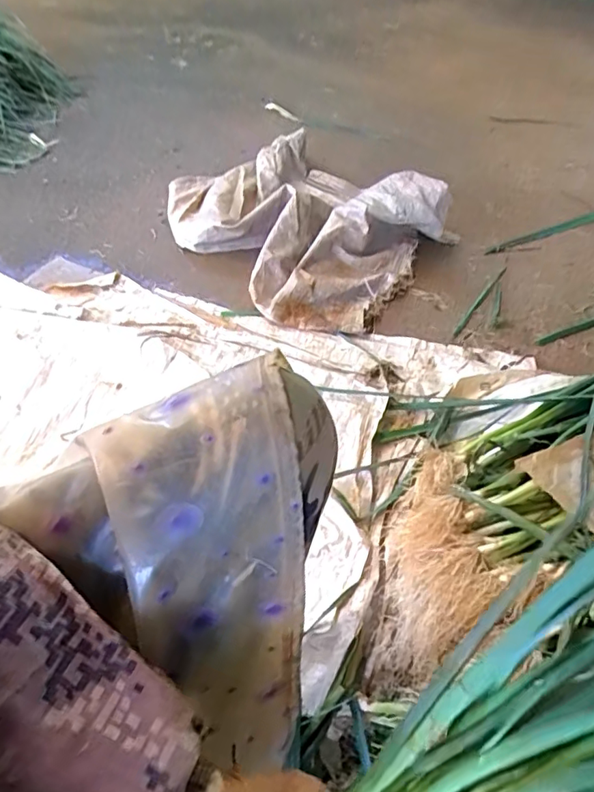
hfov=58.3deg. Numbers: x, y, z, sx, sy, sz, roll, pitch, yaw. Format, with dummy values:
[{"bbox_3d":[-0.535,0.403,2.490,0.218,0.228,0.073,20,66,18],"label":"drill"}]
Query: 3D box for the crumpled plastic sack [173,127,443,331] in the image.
[{"bbox_3d":[-0.016,-0.407,1.130,0.380,0.198,0.614,-32,59,-23],"label":"crumpled plastic sack"}]

